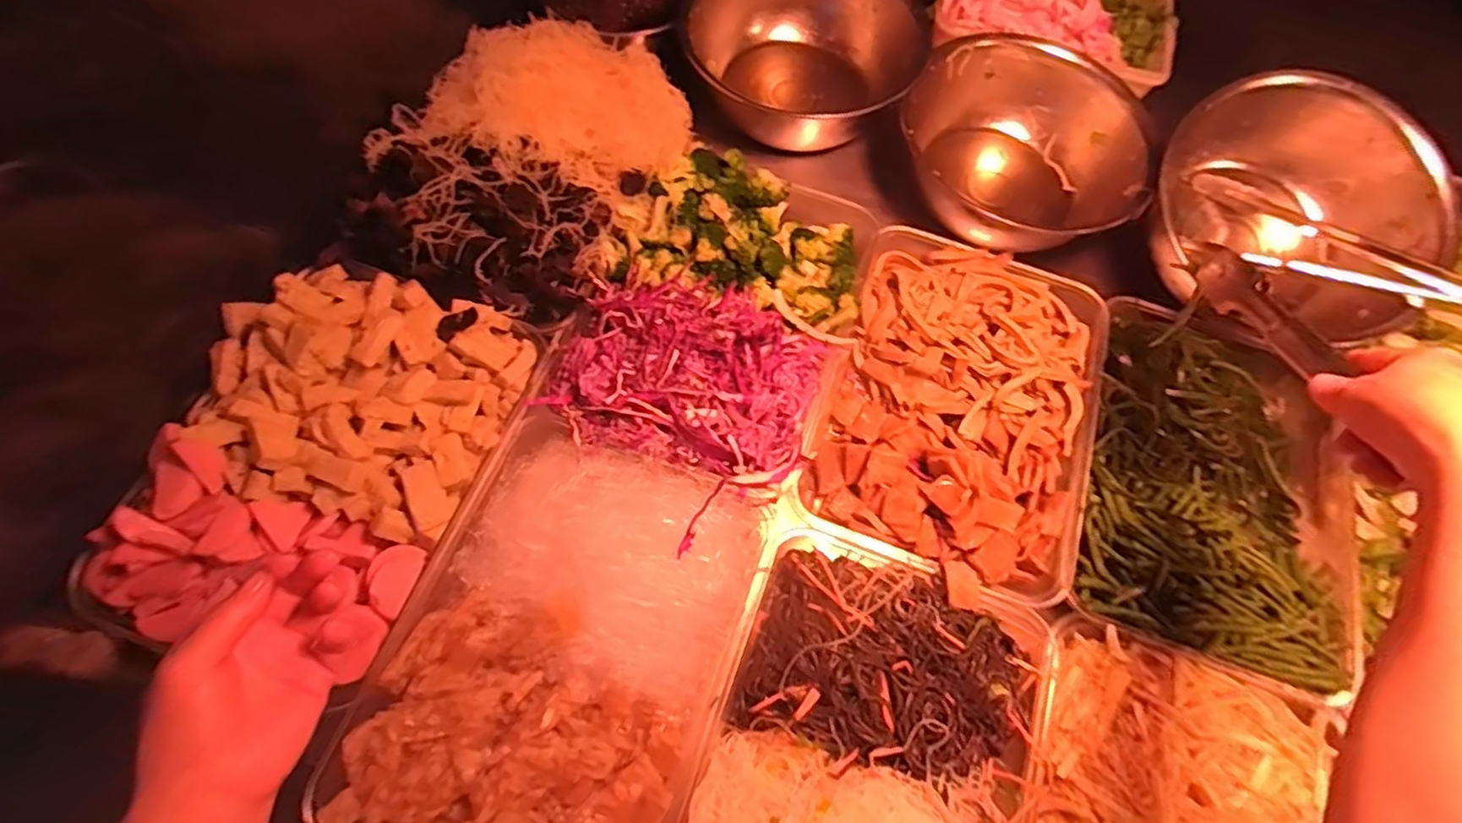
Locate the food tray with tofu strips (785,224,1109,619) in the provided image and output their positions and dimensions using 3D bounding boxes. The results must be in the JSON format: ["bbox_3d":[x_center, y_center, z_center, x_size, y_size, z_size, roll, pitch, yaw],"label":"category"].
[{"bbox_3d":[0.227,-0.008,0.647,0.249,0.067,0.356,20,67,4],"label":"food tray with tofu strips"}]

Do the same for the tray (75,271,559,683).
[{"bbox_3d":[-0.330,0.025,0.529,0.240,0.066,0.321,15,64,5],"label":"tray"}]

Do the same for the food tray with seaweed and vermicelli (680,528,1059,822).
[{"bbox_3d":[0.104,0.292,0.505,0.255,0.073,0.358,20,67,4],"label":"food tray with seaweed and vermicelli"}]

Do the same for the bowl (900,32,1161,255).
[{"bbox_3d":[0.344,-0.311,0.772,0.251,0.128,0.248,1,67,-4],"label":"bowl"}]

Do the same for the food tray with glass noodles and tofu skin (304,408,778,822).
[{"bbox_3d":[-0.133,0.194,0.525,0.258,0.055,0.353,19,67,4],"label":"food tray with glass noodles and tofu skin"}]

